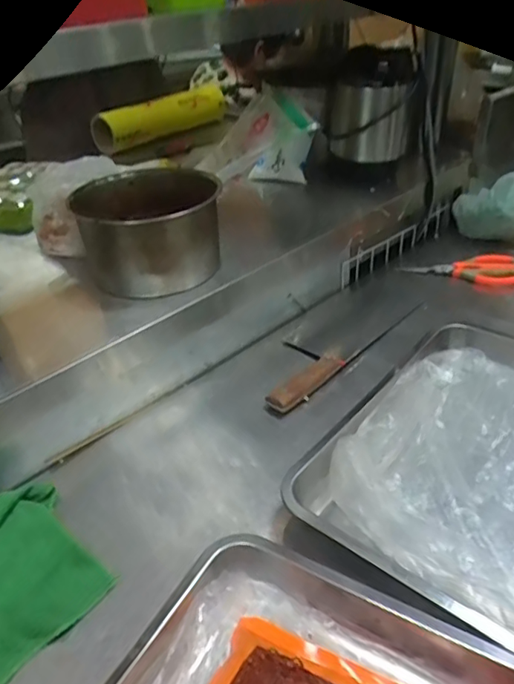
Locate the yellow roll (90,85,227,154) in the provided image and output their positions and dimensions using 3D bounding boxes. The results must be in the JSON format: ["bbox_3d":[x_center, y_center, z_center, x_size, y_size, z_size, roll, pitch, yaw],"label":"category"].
[{"bbox_3d":[-0.226,-0.574,1.372,0.068,0.083,0.403,23,43,36],"label":"yellow roll"}]

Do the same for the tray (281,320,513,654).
[{"bbox_3d":[0.240,0.106,0.561,0.311,0.062,0.394,16,39,30],"label":"tray"}]

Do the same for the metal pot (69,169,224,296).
[{"bbox_3d":[-0.139,-0.151,0.729,0.170,0.128,0.163,-3,34,2],"label":"metal pot"}]

